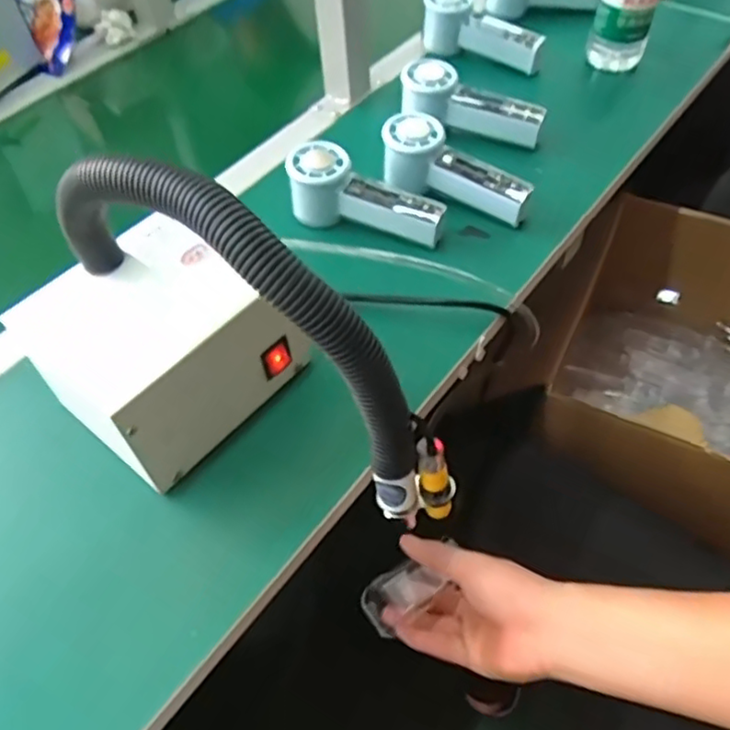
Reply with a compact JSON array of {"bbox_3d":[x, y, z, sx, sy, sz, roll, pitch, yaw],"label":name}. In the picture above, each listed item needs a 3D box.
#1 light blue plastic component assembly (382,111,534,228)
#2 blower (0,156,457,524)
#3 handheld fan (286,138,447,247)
[{"bbox_3d":[0.084,-0.181,0.627,0.153,0.053,0.056,31,60,9],"label":"light blue plastic component assembly"},{"bbox_3d":[-0.088,-0.009,0.412,0.282,0.202,0.143,32,61,25],"label":"blower"},{"bbox_3d":[0.004,-0.153,0.611,0.149,0.067,0.055,14,55,14],"label":"handheld fan"}]

